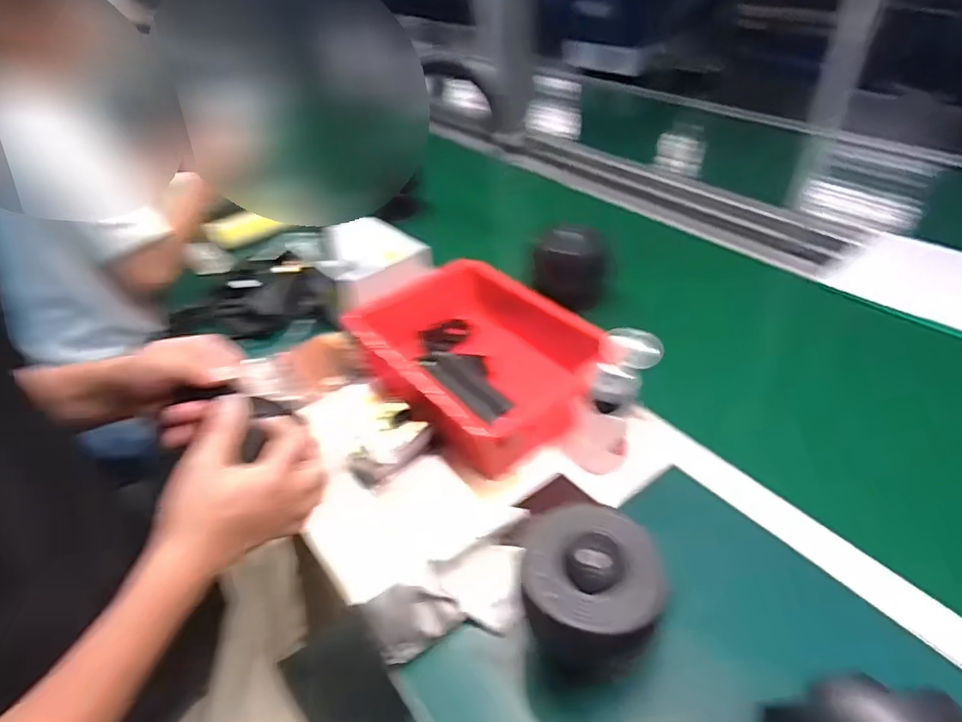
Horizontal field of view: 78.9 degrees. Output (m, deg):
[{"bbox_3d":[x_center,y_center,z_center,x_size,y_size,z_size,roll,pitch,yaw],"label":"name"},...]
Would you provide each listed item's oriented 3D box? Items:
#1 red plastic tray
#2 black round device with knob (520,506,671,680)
[{"bbox_3d":[-0.011,-0.011,0.772,0.219,0.110,0.327,-29,45,-27],"label":"red plastic tray"},{"bbox_3d":[0.088,0.183,0.459,0.106,0.083,0.107,9,41,17],"label":"black round device with knob"}]

